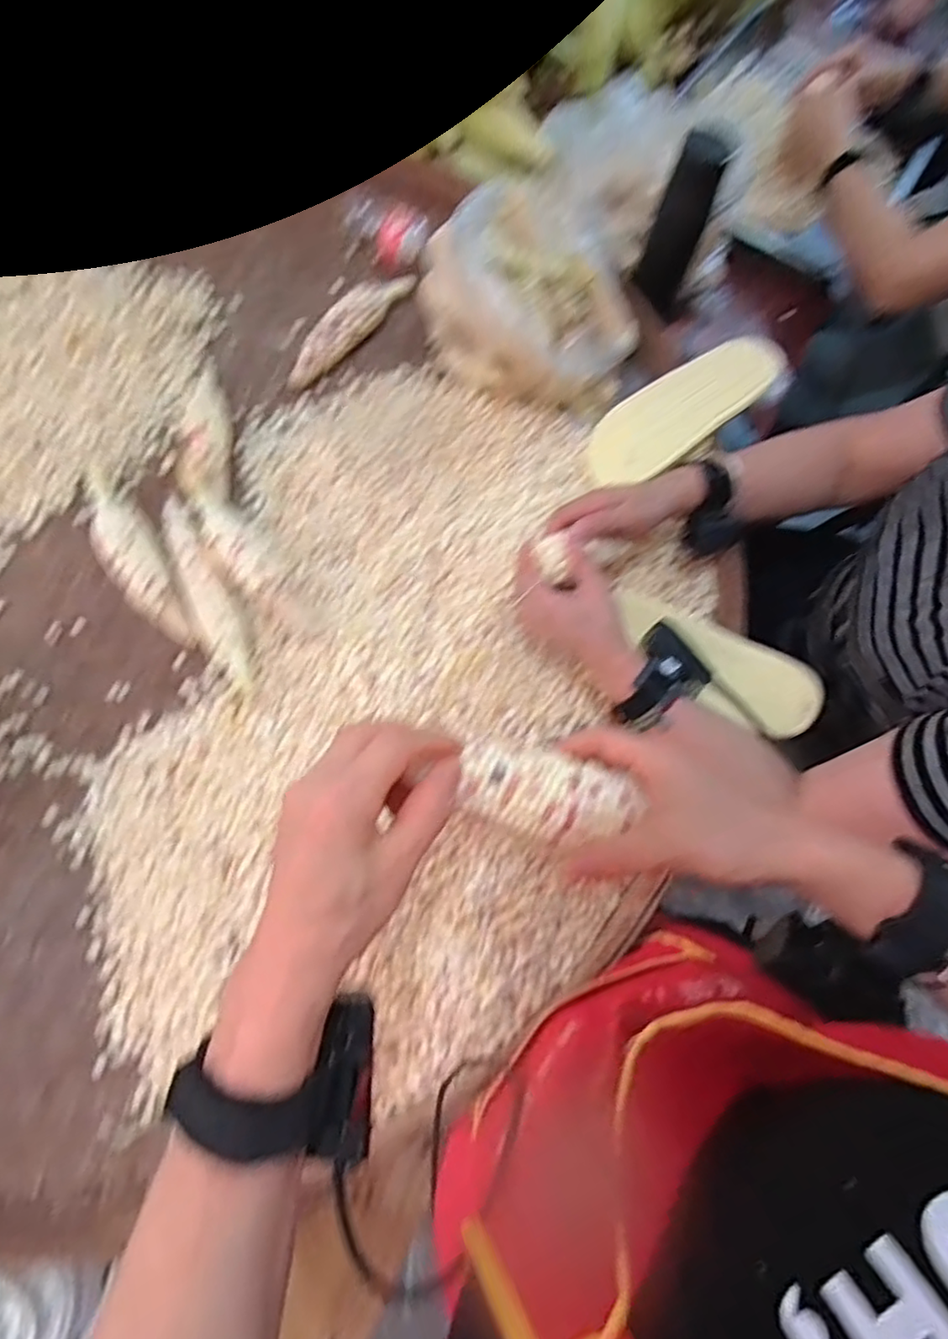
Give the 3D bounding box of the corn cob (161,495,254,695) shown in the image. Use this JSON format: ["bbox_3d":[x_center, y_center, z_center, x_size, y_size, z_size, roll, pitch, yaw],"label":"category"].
[{"bbox_3d":[-0.279,-0.083,0.655,0.046,0.036,0.227,-24,73,-10],"label":"corn cob"}]

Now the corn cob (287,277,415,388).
[{"bbox_3d":[-0.156,-0.441,0.795,0.045,0.037,0.215,36,74,10],"label":"corn cob"}]

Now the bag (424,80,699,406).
[{"bbox_3d":[0.117,-0.516,0.762,0.236,0.160,0.396,25,73,7],"label":"bag"}]

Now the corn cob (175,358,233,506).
[{"bbox_3d":[-0.309,-0.281,0.724,0.050,0.040,0.236,-5,72,-3],"label":"corn cob"}]

